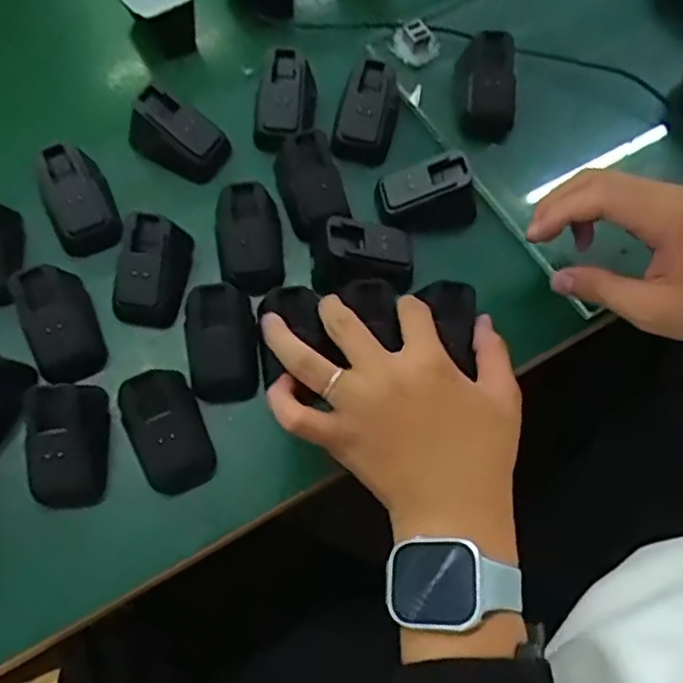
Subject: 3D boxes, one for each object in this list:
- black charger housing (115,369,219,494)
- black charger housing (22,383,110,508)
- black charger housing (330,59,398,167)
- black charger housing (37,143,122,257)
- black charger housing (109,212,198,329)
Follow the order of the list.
[{"bbox_3d":[-0.103,0.051,0.400,0.042,0.036,0.068,-25,69,-12],"label":"black charger housing"},{"bbox_3d":[-0.160,0.056,0.393,0.041,0.035,0.072,-3,66,-3],"label":"black charger housing"},{"bbox_3d":[0.019,-0.170,0.494,0.042,0.029,0.070,10,66,3],"label":"black charger housing"},{"bbox_3d":[-0.178,-0.096,0.454,0.045,0.037,0.067,-21,69,-11],"label":"black charger housing"},{"bbox_3d":[-0.124,-0.051,0.443,0.040,0.035,0.069,7,66,1],"label":"black charger housing"}]

